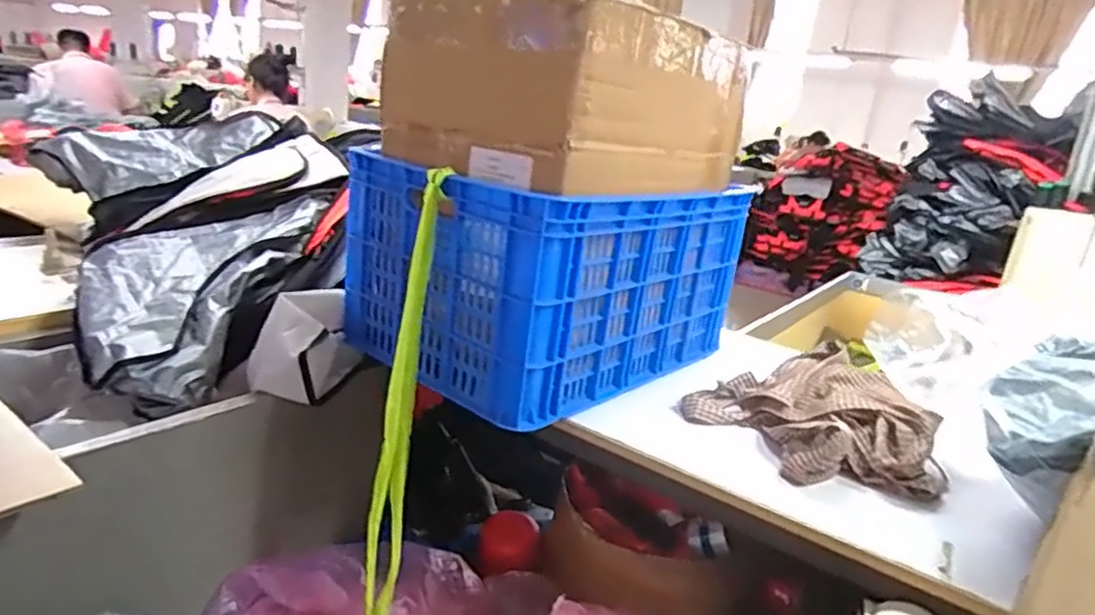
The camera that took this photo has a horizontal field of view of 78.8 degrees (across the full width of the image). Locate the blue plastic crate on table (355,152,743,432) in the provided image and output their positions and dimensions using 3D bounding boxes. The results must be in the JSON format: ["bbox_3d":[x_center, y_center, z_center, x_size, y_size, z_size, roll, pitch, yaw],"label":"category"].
[{"bbox_3d":[0.008,-0.069,1.117,0.406,0.298,0.562,21,22,39],"label":"blue plastic crate on table"}]

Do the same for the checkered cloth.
[{"bbox_3d":[0.375,0.145,0.964,0.304,0.086,0.338,1,17,-17],"label":"checkered cloth"}]

